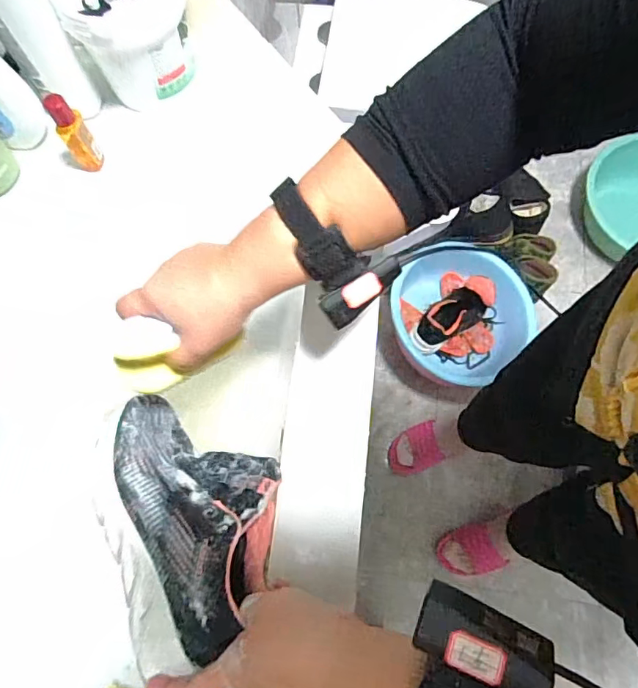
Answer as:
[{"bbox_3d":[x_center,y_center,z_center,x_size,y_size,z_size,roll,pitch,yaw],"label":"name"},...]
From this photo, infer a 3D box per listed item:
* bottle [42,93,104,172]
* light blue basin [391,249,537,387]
[{"bbox_3d":[-0.262,-0.224,0.525,0.032,0.093,0.026,-32,73,-9],"label":"bottle"},{"bbox_3d":[0.351,-0.086,1.240,0.371,0.144,0.346,-1,71,2],"label":"light blue basin"}]

